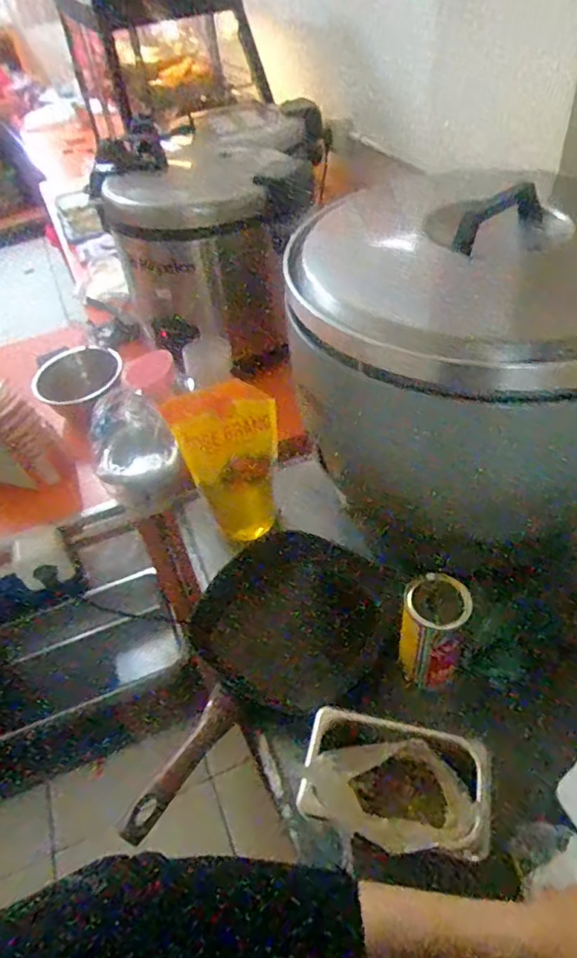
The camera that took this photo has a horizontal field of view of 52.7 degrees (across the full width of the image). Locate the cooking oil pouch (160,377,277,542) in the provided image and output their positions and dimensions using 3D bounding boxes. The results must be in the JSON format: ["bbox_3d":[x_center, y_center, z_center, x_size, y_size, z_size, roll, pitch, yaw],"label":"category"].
[{"bbox_3d":[-0.081,-0.016,0.835,0.143,0.246,0.064,-8,44,0],"label":"cooking oil pouch"}]

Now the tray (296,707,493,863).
[{"bbox_3d":[0.102,0.281,0.547,0.169,0.033,0.120,7,46,15],"label":"tray"}]

